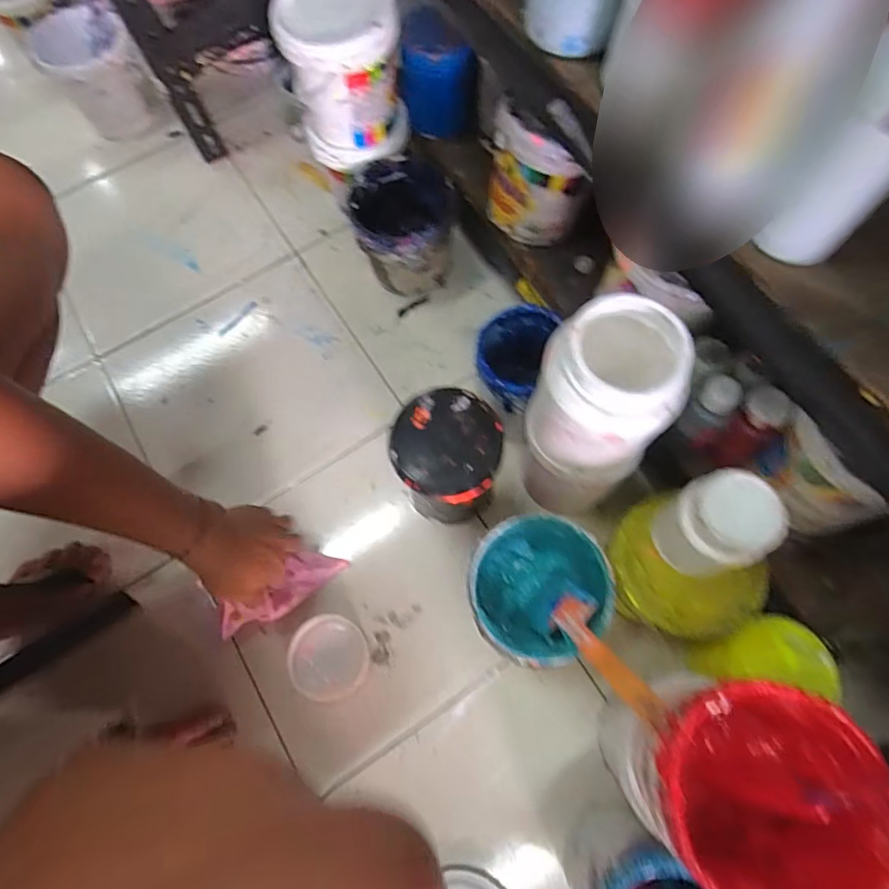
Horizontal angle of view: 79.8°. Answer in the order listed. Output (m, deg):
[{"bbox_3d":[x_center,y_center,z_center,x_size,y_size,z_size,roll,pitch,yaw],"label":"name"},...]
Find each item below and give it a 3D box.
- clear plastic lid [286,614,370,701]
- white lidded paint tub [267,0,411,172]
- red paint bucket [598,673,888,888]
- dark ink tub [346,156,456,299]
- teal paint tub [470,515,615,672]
[{"bbox_3d":[-0.123,0.226,0.566,0.080,0.014,0.081,-5,70,0],"label":"clear plastic lid"},{"bbox_3d":[-0.113,-0.424,0.608,0.120,0.139,0.125,-13,70,-3],"label":"white lidded paint tub"},{"bbox_3d":[0.193,0.230,0.353,0.117,0.142,0.113,-1,71,2],"label":"red paint bucket"},{"bbox_3d":[-0.048,-0.269,0.681,0.114,0.119,0.122,-1,70,2],"label":"dark ink tub"},{"bbox_3d":[0.089,0.146,0.525,0.123,0.125,0.124,-1,70,2],"label":"teal paint tub"}]

